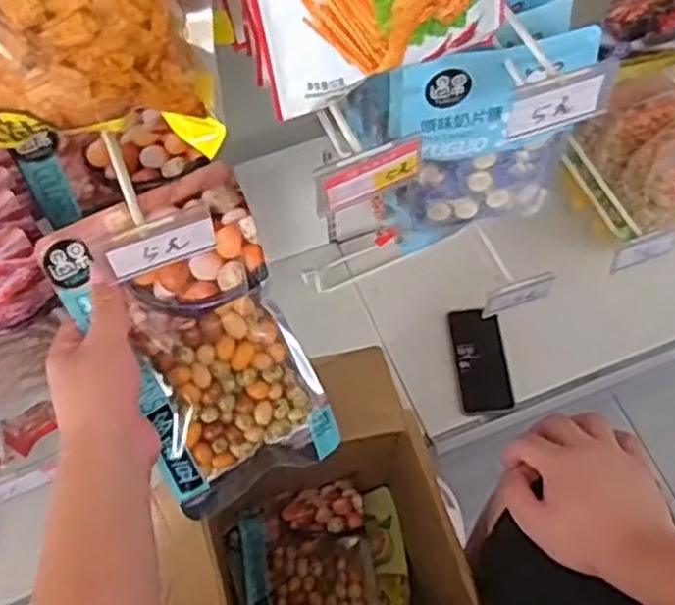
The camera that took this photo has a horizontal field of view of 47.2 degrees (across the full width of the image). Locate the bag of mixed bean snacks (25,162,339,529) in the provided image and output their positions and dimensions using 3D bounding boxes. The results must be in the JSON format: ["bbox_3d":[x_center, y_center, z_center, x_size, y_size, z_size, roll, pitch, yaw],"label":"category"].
[{"bbox_3d":[-0.099,0.040,0.593,0.142,0.259,0.023,-28,24,-11],"label":"bag of mixed bean snacks"}]

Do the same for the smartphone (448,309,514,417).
[{"bbox_3d":[0.208,0.084,1.121,0.075,0.009,0.149,-10,87,1],"label":"smartphone"}]

